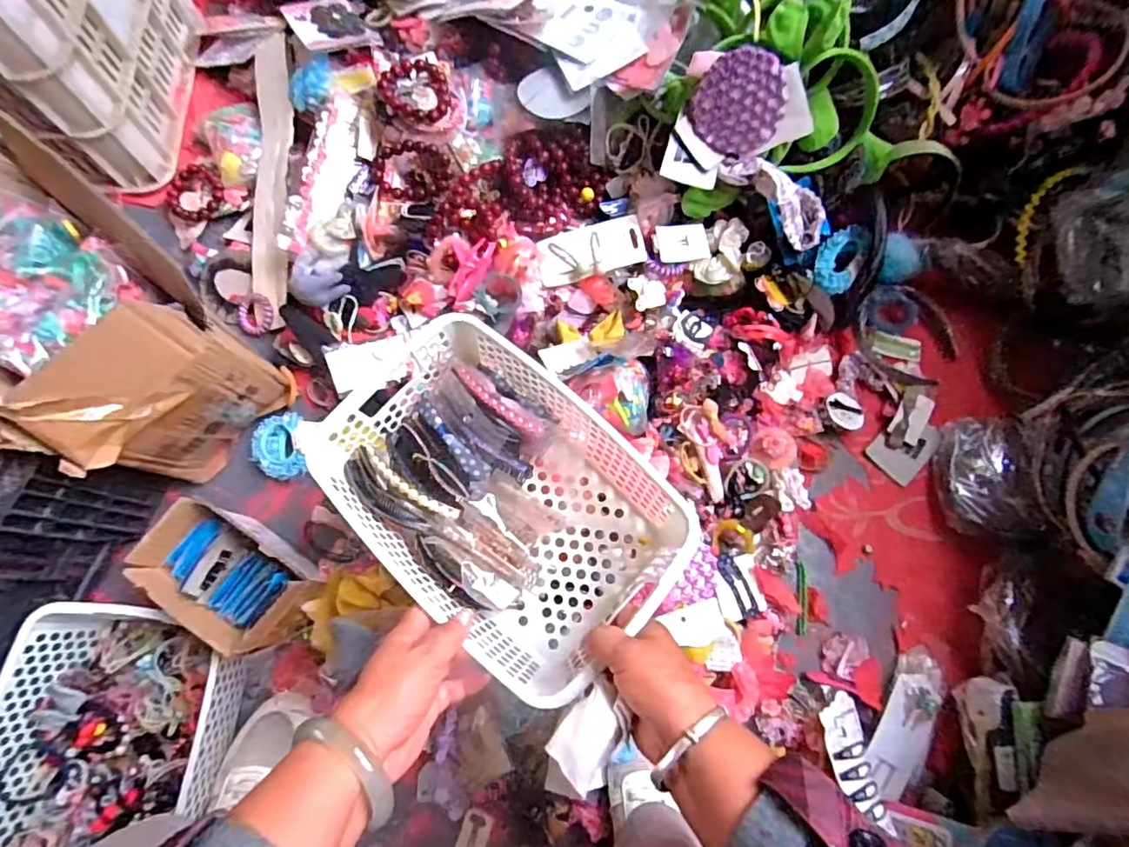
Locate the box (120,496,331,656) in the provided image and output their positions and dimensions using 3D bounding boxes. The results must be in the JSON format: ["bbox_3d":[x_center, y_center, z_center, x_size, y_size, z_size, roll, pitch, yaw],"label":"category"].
[{"bbox_3d":[-0.325,0.151,0.561,0.151,0.080,0.098,37,76,10],"label":"box"}]

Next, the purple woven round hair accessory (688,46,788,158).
[{"bbox_3d":[0.187,-0.340,0.602,0.098,0.095,0.010,41,40,-21],"label":"purple woven round hair accessory"}]

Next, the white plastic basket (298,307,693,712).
[{"bbox_3d":[-0.056,0.055,0.497,0.209,0.104,0.306,-43,79,-12],"label":"white plastic basket"}]

